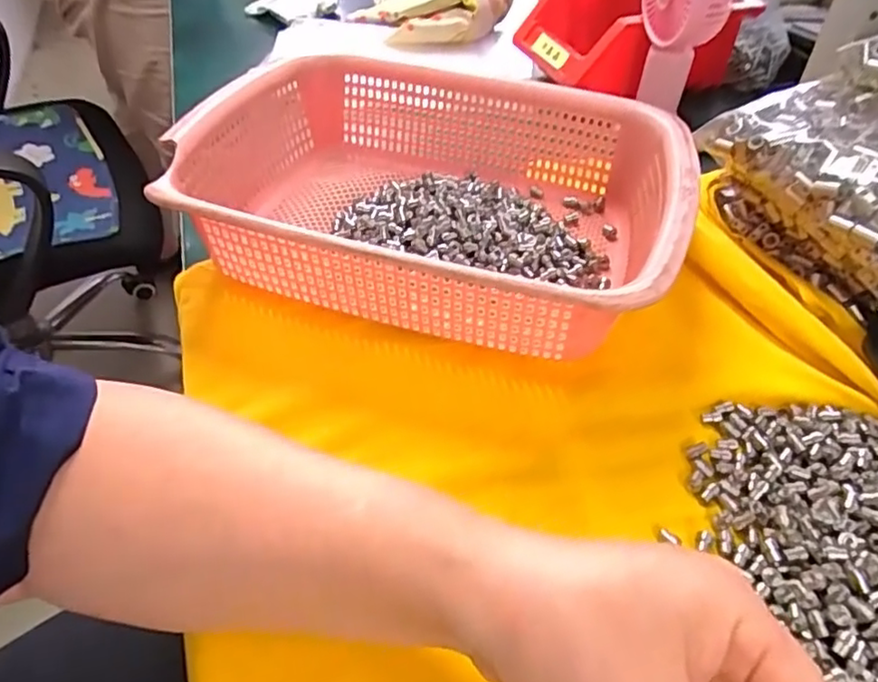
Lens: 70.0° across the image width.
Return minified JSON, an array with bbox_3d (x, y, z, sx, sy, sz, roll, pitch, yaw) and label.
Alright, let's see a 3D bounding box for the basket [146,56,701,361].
[{"bbox_3d":[-0.003,-0.094,0.393,0.290,0.077,0.215,14,47,13],"label":"basket"}]

